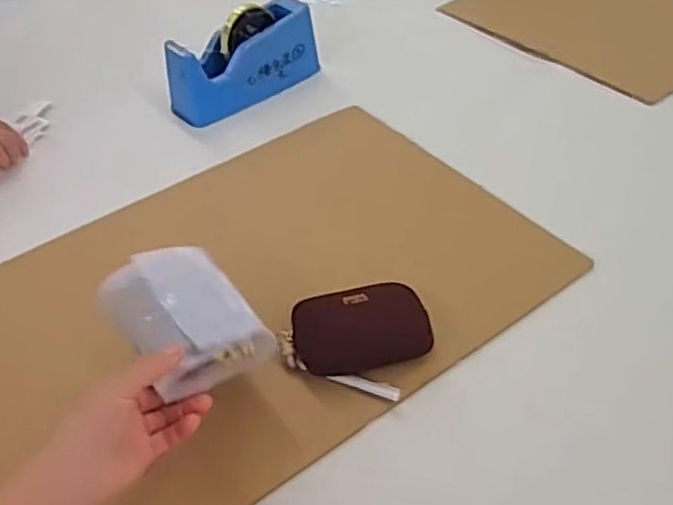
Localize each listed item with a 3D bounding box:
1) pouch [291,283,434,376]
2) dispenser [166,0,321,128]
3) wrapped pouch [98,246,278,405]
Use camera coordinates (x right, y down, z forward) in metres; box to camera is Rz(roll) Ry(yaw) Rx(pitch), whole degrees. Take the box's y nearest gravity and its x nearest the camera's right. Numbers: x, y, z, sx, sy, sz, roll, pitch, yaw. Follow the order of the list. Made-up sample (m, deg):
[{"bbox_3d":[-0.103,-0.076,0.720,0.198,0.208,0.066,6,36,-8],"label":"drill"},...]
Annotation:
[{"bbox_3d":[0.021,0.068,0.607,0.115,0.028,0.078,-12,46,-9],"label":"pouch"},{"bbox_3d":[-0.117,-0.249,0.891,0.071,0.088,0.201,34,55,31],"label":"dispenser"},{"bbox_3d":[-0.121,0.046,0.547,0.091,0.032,0.136,-27,50,-23],"label":"wrapped pouch"}]

